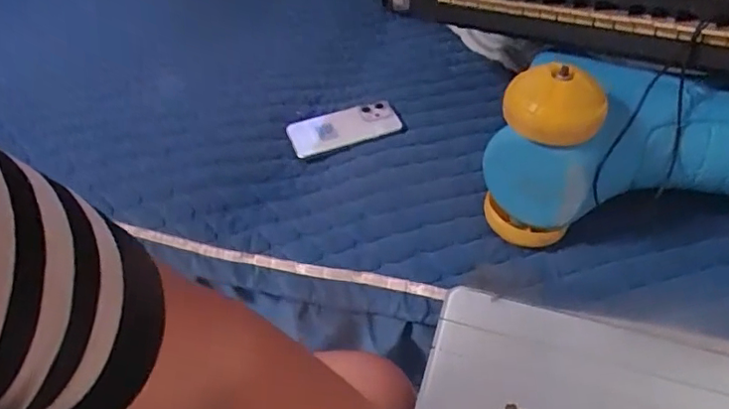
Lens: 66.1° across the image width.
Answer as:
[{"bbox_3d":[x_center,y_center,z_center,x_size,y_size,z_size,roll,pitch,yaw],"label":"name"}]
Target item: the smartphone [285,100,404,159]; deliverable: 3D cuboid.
[{"bbox_3d":[-0.031,-0.111,0.804,0.155,0.015,0.071,-18,55,-11],"label":"smartphone"}]

